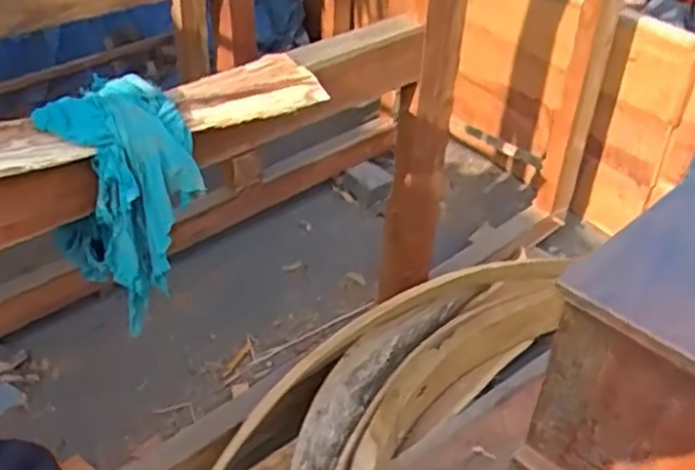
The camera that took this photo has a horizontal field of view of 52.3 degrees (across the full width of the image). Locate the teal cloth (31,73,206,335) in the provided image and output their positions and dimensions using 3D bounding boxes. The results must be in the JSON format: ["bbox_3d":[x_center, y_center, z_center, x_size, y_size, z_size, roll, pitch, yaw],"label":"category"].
[{"bbox_3d":[-0.329,-0.046,1.042,0.176,0.335,0.227,-17,39,-25],"label":"teal cloth"}]

